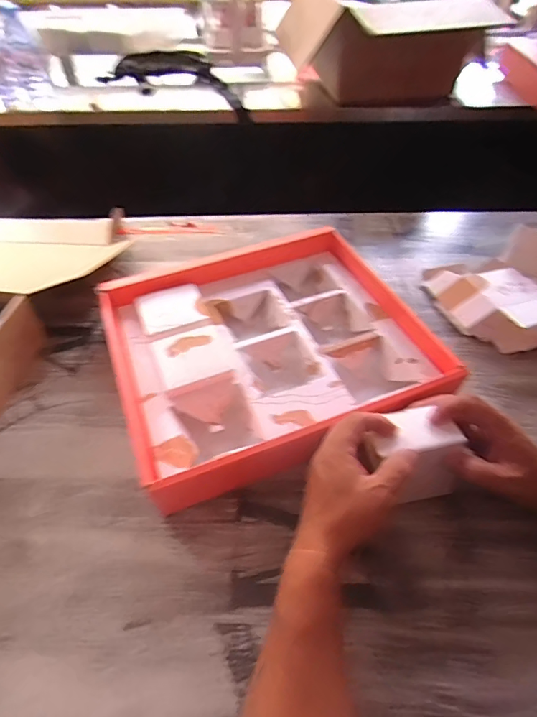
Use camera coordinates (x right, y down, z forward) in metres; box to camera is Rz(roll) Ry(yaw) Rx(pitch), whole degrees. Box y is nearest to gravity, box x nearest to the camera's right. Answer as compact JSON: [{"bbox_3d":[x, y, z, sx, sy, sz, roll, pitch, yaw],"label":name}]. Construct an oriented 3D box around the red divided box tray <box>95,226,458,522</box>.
[{"bbox_3d":[-0.005,-0.022,0.570,0.373,0.068,0.361,-17,50,-12],"label":"red divided box tray"}]

